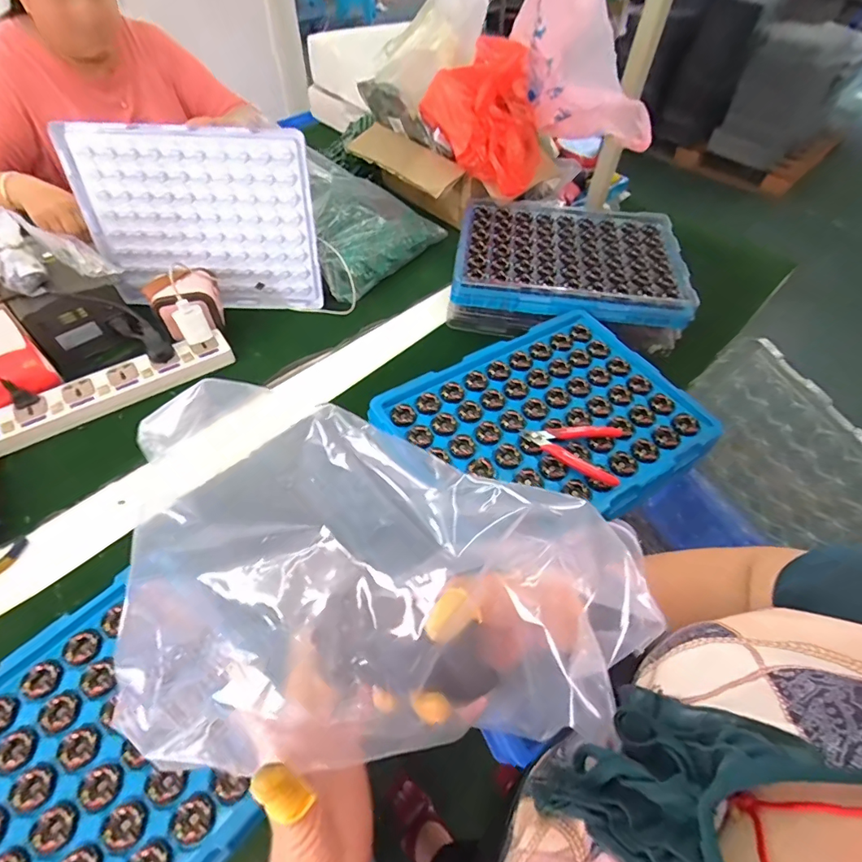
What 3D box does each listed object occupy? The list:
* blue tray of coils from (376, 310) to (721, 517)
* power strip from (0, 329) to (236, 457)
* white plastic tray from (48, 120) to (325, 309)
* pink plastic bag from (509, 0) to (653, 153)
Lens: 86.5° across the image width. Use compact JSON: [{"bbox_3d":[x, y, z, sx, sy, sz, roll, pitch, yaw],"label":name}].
[{"bbox_3d":[0.148,-0.016,0.584,0.358,0.035,0.275,-26,59,-20],"label":"blue tray of coils"},{"bbox_3d":[-0.443,-0.059,0.642,0.321,0.031,0.071,-31,62,-18],"label":"power strip"},{"bbox_3d":[-0.354,-0.322,0.715,0.346,0.259,0.017,0,37,-1],"label":"white plastic tray"},{"bbox_3d":[0.245,-0.592,0.746,0.160,0.199,0.278,-7,54,-8],"label":"pink plastic bag"}]

